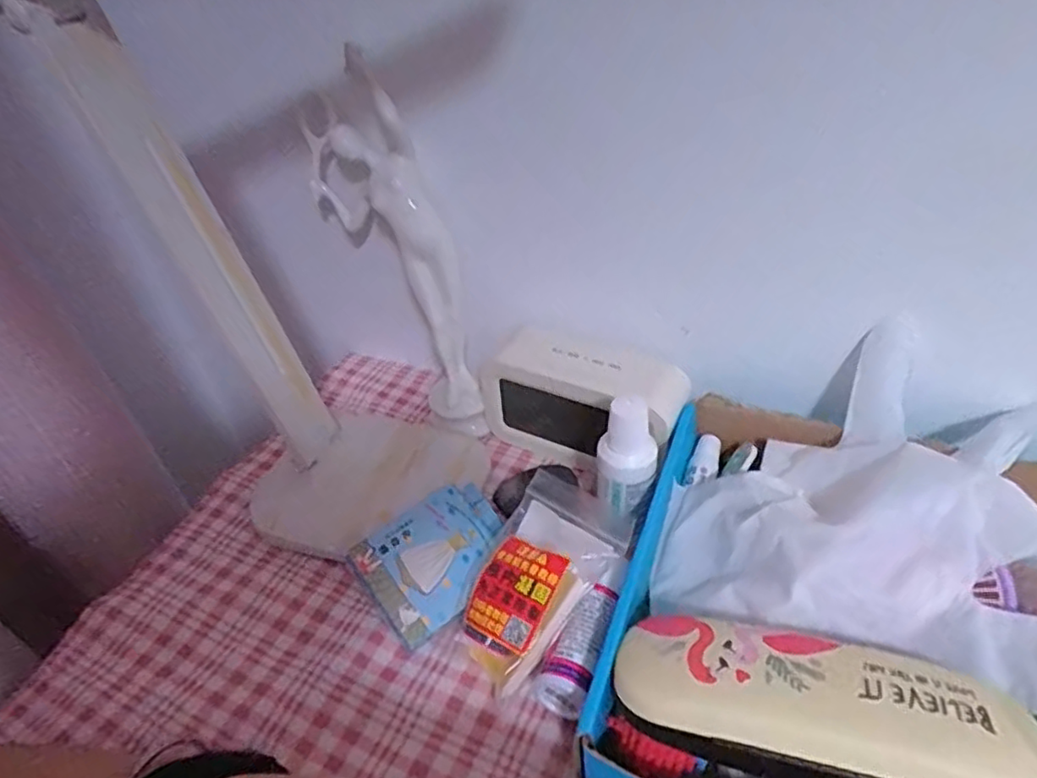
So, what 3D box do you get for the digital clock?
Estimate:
[{"bbox_3d":[0.044,0.011,0.432,0.130,0.074,0.055,20,44,28],"label":"digital clock"}]

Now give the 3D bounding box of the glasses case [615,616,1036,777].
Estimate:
[{"bbox_3d":[0.117,0.127,0.256,0.151,0.038,0.057,9,42,17],"label":"glasses case"}]

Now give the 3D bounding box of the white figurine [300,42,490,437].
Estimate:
[{"bbox_3d":[-0.081,-0.083,0.429,0.083,0.231,0.098,-13,38,-13],"label":"white figurine"}]

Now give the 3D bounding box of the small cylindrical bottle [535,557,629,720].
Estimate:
[{"bbox_3d":[0.033,0.116,0.307,0.022,0.022,0.075,19,61,27],"label":"small cylindrical bottle"}]

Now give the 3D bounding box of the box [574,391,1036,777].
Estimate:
[{"bbox_3d":[0.208,0.113,0.285,0.312,0.089,0.220,11,41,20],"label":"box"}]

